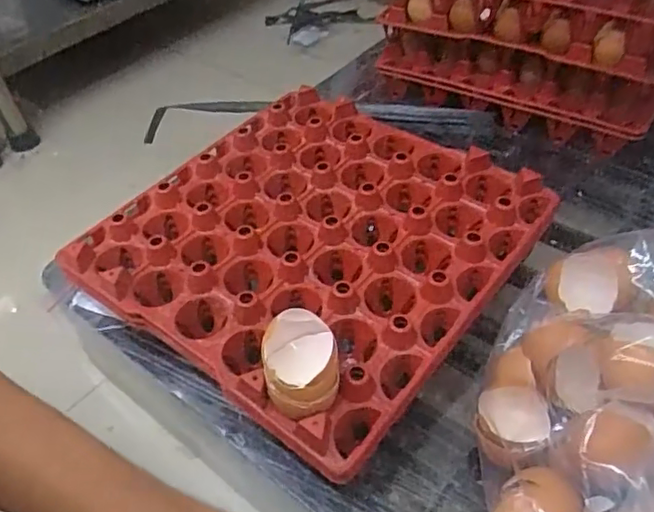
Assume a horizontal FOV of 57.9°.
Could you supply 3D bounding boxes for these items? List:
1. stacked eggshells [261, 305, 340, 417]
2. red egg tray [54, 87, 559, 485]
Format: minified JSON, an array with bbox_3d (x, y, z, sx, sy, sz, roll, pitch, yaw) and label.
[{"bbox_3d":[-0.015,0.067,0.350,0.042,0.050,0.048,-7,45,0],"label":"stacked eggshells"},{"bbox_3d":[-0.015,-0.025,0.465,0.289,0.054,0.284,27,54,29],"label":"red egg tray"}]

